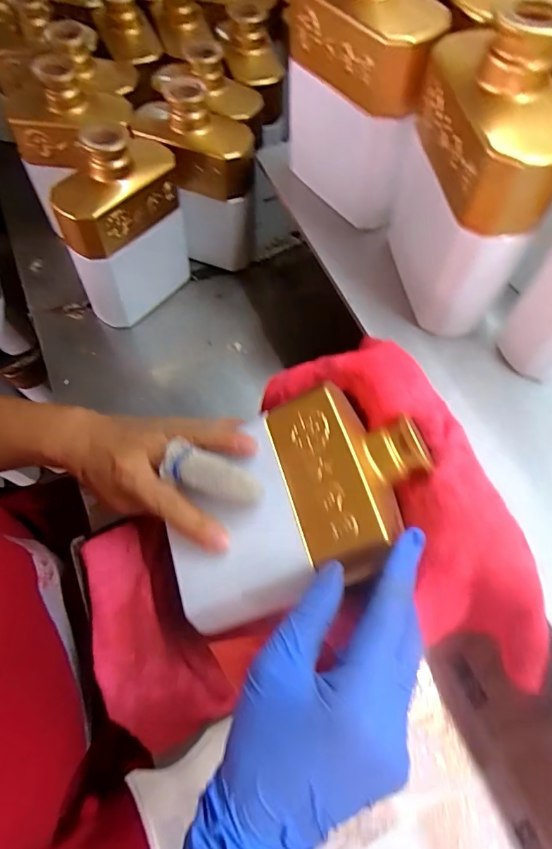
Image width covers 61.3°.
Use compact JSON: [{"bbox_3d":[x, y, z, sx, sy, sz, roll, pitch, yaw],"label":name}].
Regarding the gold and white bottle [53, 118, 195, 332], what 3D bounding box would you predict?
[{"bbox_3d":[-0.140,-0.183,0.447,0.055,0.165,0.134,34,73,16],"label":"gold and white bottle"}]

